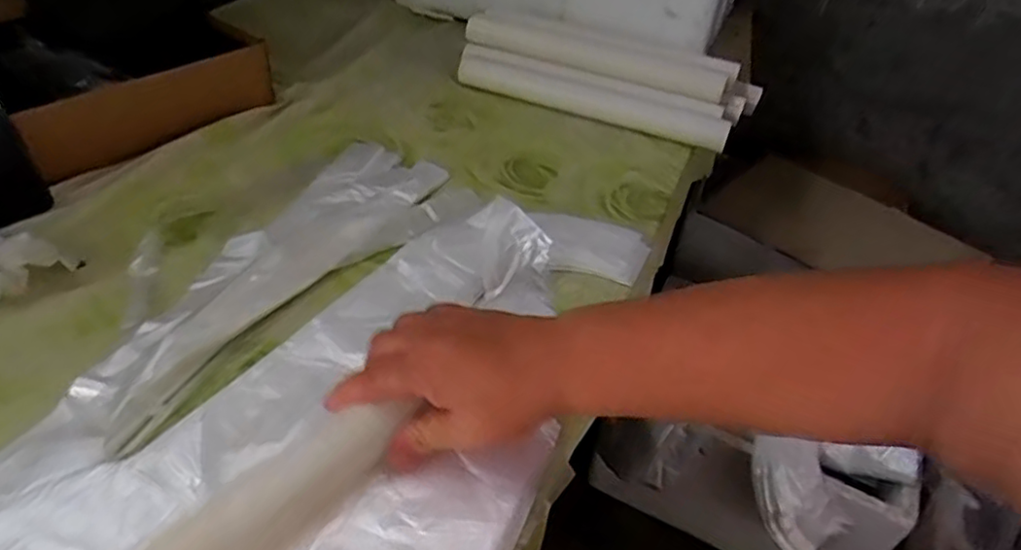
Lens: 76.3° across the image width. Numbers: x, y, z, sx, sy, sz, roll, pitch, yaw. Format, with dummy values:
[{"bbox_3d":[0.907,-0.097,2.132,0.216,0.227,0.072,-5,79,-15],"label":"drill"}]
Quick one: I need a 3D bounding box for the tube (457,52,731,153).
[{"bbox_3d":[0.101,-0.230,0.852,0.358,0.033,0.046,18,42,12],"label":"tube"}]

